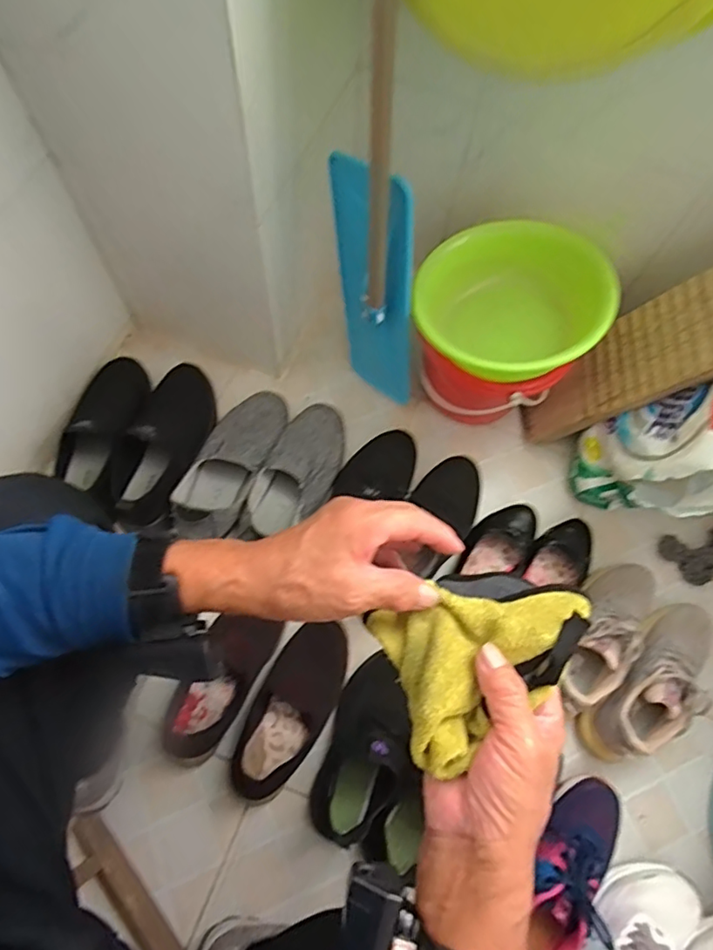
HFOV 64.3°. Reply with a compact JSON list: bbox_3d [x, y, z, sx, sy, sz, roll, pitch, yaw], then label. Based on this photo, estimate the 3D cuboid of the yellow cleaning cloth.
[{"bbox_3d":[0.082,0.109,0.371,0.141,0.042,0.100,-26,73,-12],"label":"yellow cleaning cloth"}]

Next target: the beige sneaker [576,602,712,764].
[{"bbox_3d":[0.402,0.272,0.755,0.247,0.104,0.088,-42,77,-17],"label":"beige sneaker"}]

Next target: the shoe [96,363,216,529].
[{"bbox_3d":[-0.277,-0.053,0.808,0.098,0.077,0.267,13,55,2],"label":"shoe"}]

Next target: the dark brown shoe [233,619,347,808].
[{"bbox_3d":[-0.083,0.304,0.731,0.092,0.059,0.232,25,70,6],"label":"dark brown shoe"}]

